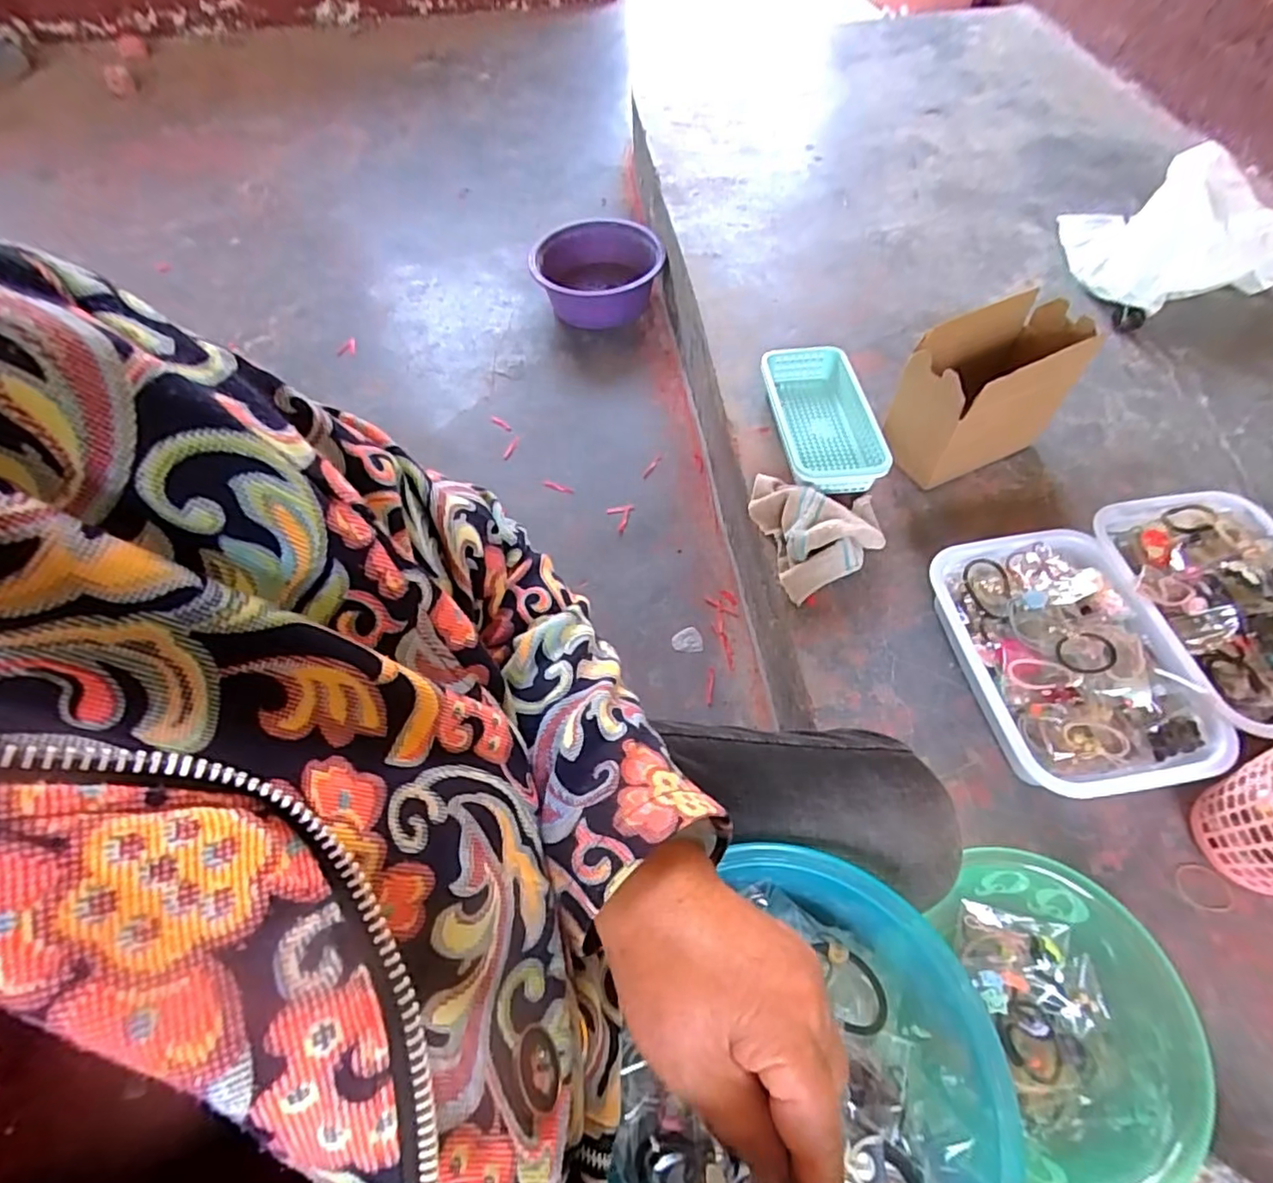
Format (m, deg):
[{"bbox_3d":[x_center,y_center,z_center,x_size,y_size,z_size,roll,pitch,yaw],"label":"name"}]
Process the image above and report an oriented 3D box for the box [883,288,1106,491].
[{"bbox_3d":[0.443,-0.250,0.784,0.207,0.184,0.110,-23,58,-12],"label":"box"}]

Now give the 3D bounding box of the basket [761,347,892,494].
[{"bbox_3d":[0.268,-0.252,0.873,0.132,0.066,0.263,-5,56,-1],"label":"basket"}]

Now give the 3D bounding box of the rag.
[{"bbox_3d":[0.246,-0.094,0.794,0.162,0.061,0.189,-12,57,-5],"label":"rag"}]

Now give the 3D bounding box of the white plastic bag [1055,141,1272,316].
[{"bbox_3d":[0.864,-0.604,1.013,0.266,0.132,0.321,-13,57,-6],"label":"white plastic bag"}]

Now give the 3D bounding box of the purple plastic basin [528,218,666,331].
[{"bbox_3d":[-0.094,-0.696,1.323,0.296,0.122,0.297,-1,56,2],"label":"purple plastic basin"}]

